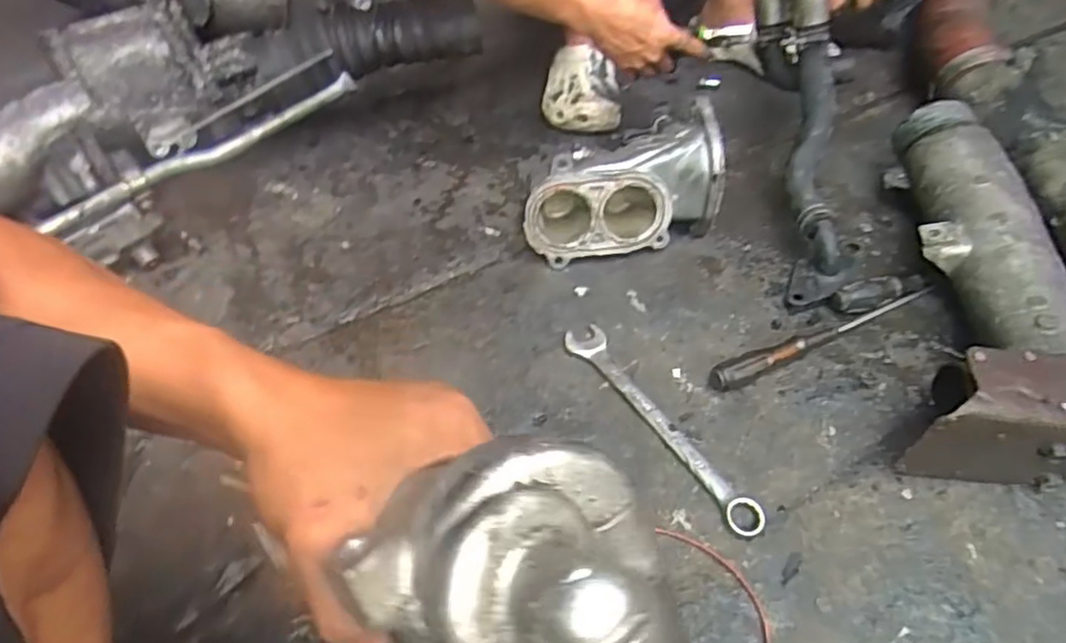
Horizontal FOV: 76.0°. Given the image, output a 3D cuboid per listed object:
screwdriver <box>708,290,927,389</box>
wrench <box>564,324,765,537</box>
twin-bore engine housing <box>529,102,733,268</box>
[{"bbox_3d":[0.302,0.012,0.700,0.270,0.035,0.022,-21,51,-13],"label":"screwdriver"},{"bbox_3d":[0.117,0.095,0.655,0.040,0.014,0.267,-26,52,-17],"label":"wrench"},{"bbox_3d":[0.095,-0.168,0.811,0.220,0.131,0.141,-8,49,-2],"label":"twin-bore engine housing"}]

